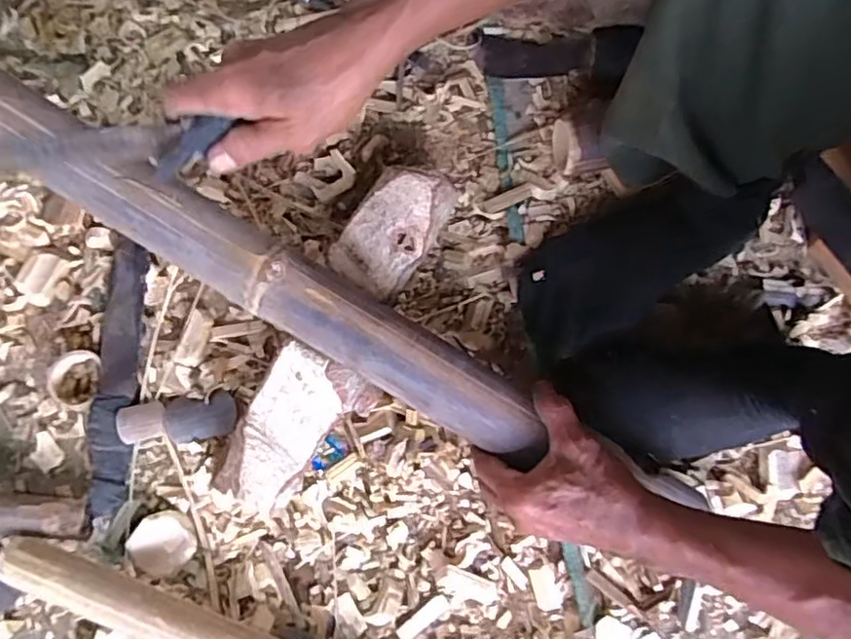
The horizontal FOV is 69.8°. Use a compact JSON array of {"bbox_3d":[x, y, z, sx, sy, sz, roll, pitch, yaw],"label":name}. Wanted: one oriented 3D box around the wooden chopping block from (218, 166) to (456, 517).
[{"bbox_3d":[-0.077,0.022,0.545,0.093,0.063,0.306,21,80,4],"label":"wooden chopping block"}]

